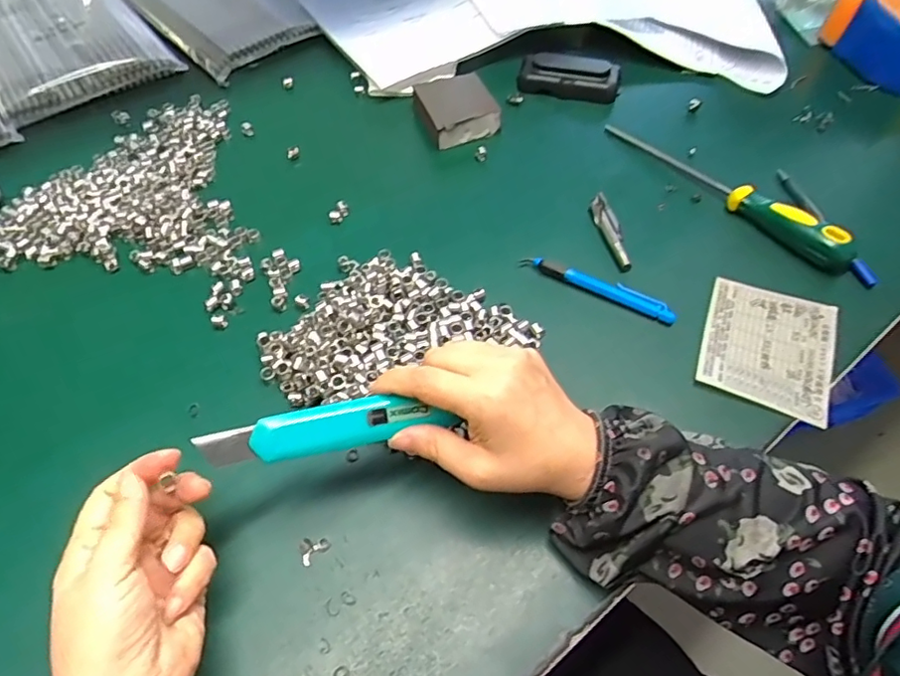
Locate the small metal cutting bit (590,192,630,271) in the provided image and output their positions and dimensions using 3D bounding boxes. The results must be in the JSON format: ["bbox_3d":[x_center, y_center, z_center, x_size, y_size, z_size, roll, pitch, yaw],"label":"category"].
[{"bbox_3d":[0.136,-0.091,0.478,0.015,0.016,0.088,-5,56,-2],"label":"small metal cutting bit"}]

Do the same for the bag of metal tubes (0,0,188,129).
[{"bbox_3d":[-0.462,-0.362,0.654,0.181,0.018,0.306,-33,61,-19],"label":"bag of metal tubes"}]

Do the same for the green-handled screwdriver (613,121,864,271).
[{"bbox_3d":[0.237,-0.139,0.495,0.024,0.035,0.246,-33,61,-19],"label":"green-handled screwdriver"}]

